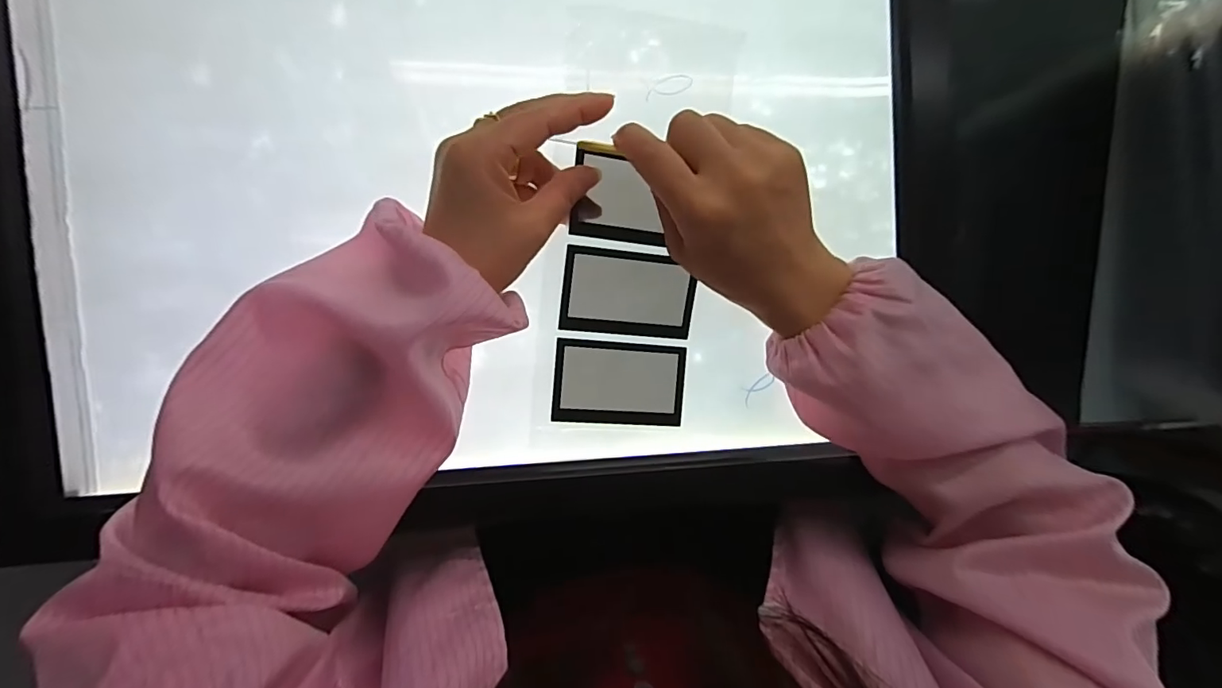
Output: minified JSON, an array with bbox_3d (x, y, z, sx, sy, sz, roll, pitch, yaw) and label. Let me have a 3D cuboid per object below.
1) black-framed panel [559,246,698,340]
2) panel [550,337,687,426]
[{"bbox_3d":[0.012,-0.031,0.322,0.084,0.011,0.052,4,104,-14],"label":"black-framed panel"},{"bbox_3d":[0.006,0.025,0.332,0.084,0.009,0.052,5,92,-5],"label":"panel"}]

